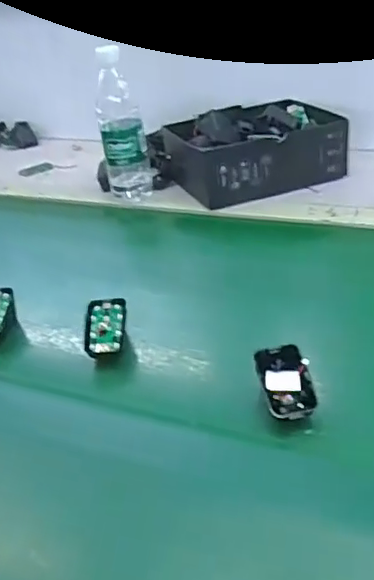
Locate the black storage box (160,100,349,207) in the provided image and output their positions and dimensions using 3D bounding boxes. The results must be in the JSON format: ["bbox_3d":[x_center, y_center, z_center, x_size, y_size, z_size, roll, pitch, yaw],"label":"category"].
[{"bbox_3d":[0.116,-0.227,0.936,0.268,0.089,0.178,-16,34,-13],"label":"black storage box"}]

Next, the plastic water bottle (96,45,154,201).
[{"bbox_3d":[-0.098,-0.237,0.896,0.067,0.210,0.056,-11,33,-5],"label":"plastic water bottle"}]

